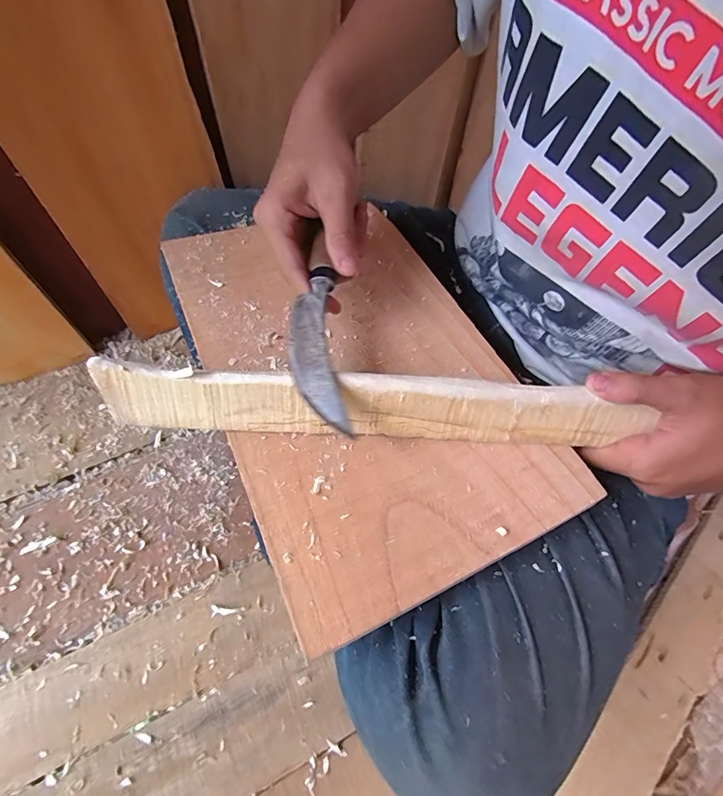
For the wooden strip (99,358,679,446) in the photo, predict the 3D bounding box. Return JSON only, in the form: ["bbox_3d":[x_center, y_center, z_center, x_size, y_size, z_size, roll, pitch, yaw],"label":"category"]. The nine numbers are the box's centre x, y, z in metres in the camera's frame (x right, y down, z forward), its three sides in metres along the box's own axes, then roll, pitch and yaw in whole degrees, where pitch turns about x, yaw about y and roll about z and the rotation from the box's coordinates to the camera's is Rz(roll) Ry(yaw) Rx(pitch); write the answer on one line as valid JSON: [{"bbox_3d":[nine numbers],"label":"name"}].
[{"bbox_3d":[0.014,0.006,0.263,0.329,0.043,0.007,3,32,-5],"label":"wooden strip"}]

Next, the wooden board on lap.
[{"bbox_3d":[-0.004,-0.028,0.308,0.202,0.006,0.318,-20,63,-18],"label":"wooden board on lap"}]

